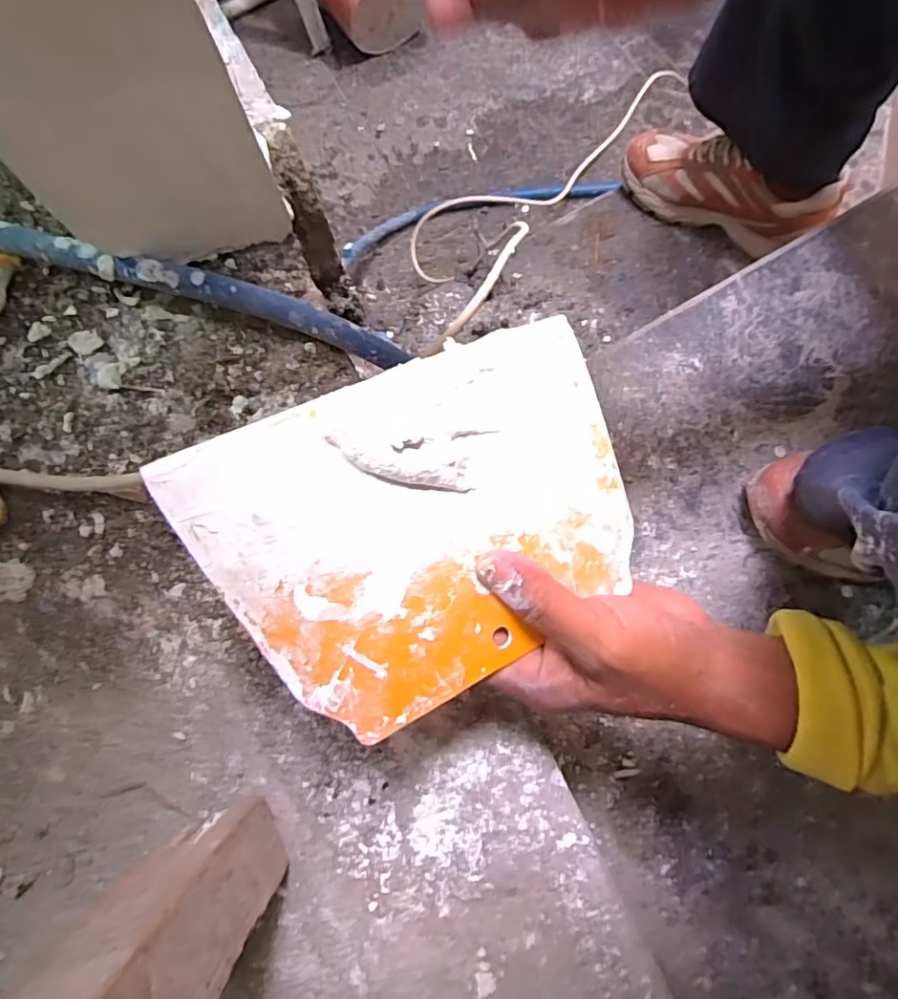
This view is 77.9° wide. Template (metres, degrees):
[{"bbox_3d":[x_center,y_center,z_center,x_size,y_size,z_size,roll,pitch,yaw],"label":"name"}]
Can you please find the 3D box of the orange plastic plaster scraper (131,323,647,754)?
[{"bbox_3d":[-0.002,0.006,0.257,0.202,0.012,0.145,-26,89,-18],"label":"orange plastic plaster scraper"}]

